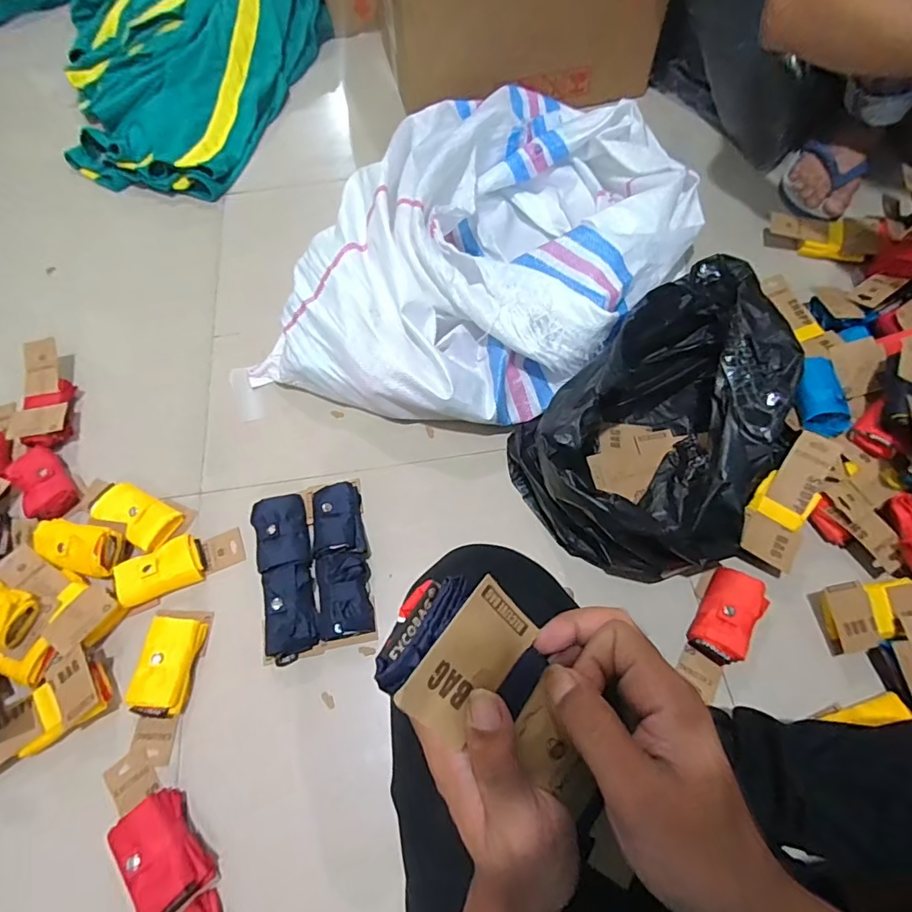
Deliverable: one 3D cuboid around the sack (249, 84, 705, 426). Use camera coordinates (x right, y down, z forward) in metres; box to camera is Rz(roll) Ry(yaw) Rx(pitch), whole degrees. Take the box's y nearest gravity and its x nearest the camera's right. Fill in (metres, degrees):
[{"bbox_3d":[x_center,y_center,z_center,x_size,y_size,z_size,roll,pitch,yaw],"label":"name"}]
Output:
[{"bbox_3d":[0.059,-0.304,0.756,0.485,0.155,0.608,25,68,12],"label":"sack"}]

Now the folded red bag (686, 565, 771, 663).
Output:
[{"bbox_3d":[0.311,0.179,0.580,0.057,0.029,0.104,36,70,16],"label":"folded red bag"}]

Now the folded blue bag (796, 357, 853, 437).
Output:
[{"bbox_3d":[0.470,-0.080,0.662,0.063,0.039,0.105,-2,65,0],"label":"folded blue bag"}]

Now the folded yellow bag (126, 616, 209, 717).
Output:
[{"bbox_3d":[-0.325,0.236,0.576,0.055,0.028,0.100,5,65,4],"label":"folded yellow bag"}]

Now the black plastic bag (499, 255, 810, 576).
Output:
[{"bbox_3d":[0.274,-0.044,0.624,0.384,0.156,0.263,-38,70,-15],"label":"black plastic bag"}]

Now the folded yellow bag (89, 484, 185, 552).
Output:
[{"bbox_3d":[-0.415,0.076,0.657,0.101,0.034,0.057,23,67,11],"label":"folded yellow bag"}]

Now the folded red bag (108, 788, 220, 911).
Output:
[{"bbox_3d":[-0.289,0.390,0.501,0.064,0.029,0.097,-36,69,-14],"label":"folded red bag"}]

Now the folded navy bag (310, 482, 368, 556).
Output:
[{"bbox_3d":[-0.150,0.079,0.644,0.060,0.036,0.096,-12,65,-5],"label":"folded navy bag"}]

